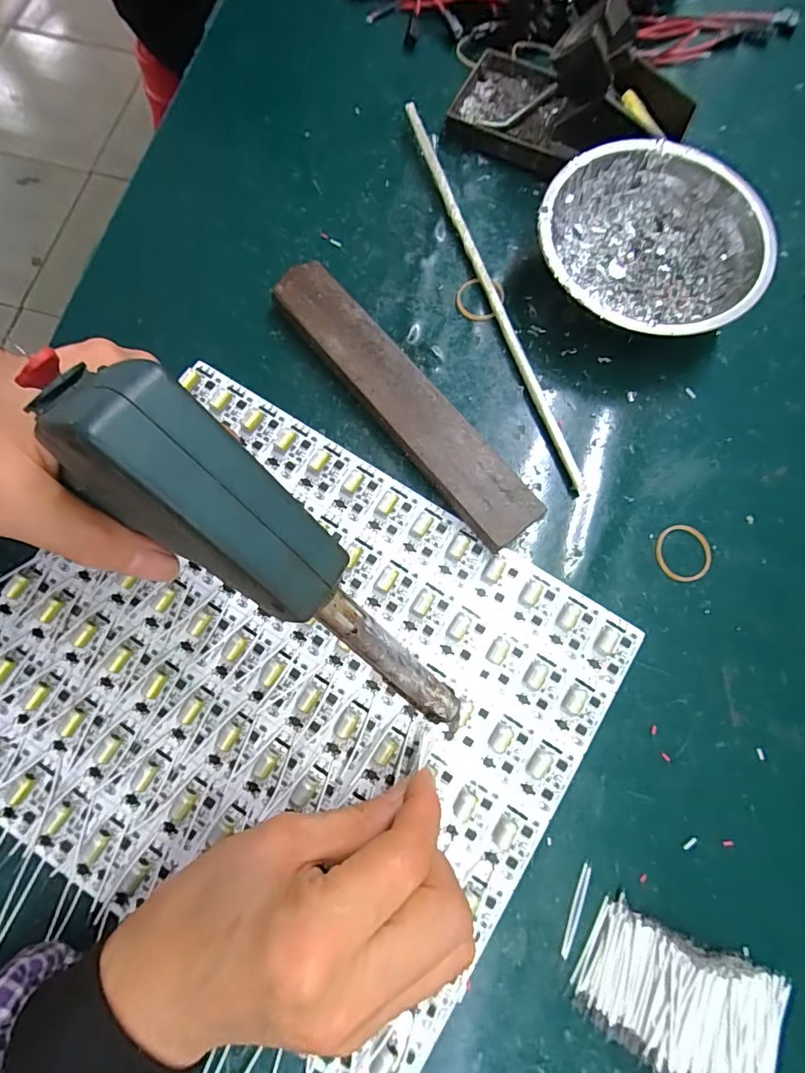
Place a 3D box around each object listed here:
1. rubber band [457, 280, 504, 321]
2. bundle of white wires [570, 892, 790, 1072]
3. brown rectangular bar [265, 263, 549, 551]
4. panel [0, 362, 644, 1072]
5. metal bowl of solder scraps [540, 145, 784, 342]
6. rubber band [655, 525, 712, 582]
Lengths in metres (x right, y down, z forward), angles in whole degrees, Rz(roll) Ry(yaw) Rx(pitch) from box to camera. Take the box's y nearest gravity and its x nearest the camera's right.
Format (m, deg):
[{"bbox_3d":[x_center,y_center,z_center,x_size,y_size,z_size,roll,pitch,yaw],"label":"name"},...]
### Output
[{"bbox_3d":[0.047,-0.143,0.296,0.028,0.004,0.027,11,86,10],"label":"rubber band"},{"bbox_3d":[0.123,0.204,0.212,0.087,0.015,0.053,25,78,5],"label":"bundle of white wires"},{"bbox_3d":[-0.001,-0.076,0.273,0.037,0.017,0.197,-39,81,-9],"label":"brown rectangular bar"},{"bbox_3d":[-0.059,0.072,0.243,0.285,0.011,0.245,32,79,6],"label":"panel"},{"bbox_3d":[0.136,-0.158,0.280,0.118,0.041,0.116,0,77,-1],"label":"metal bowl of solder scraps"},{"bbox_3d":[0.152,0.009,0.262,0.030,0.004,0.031,0,77,-1],"label":"rubber band"}]

